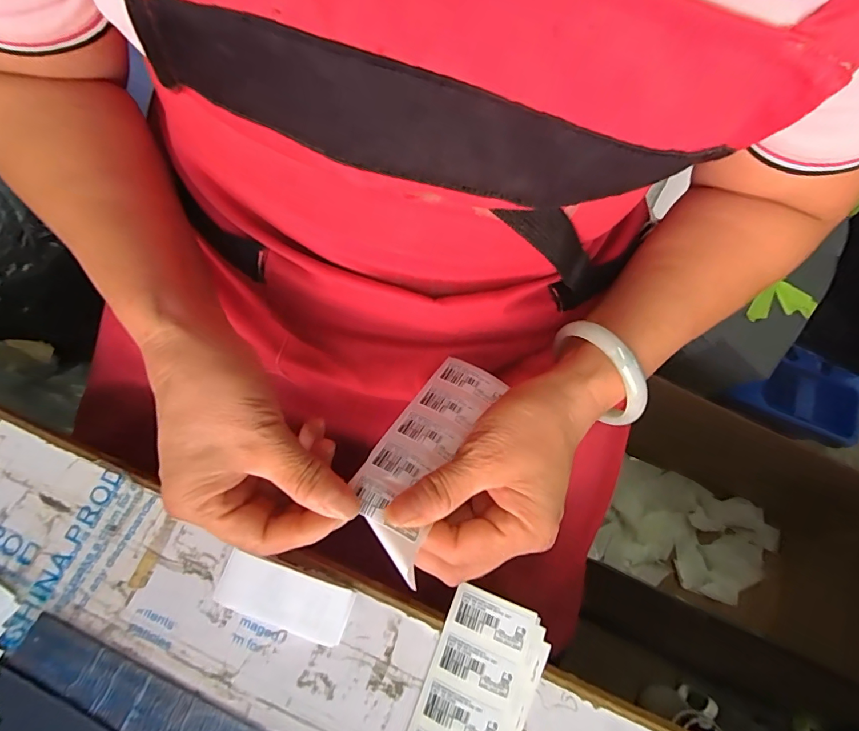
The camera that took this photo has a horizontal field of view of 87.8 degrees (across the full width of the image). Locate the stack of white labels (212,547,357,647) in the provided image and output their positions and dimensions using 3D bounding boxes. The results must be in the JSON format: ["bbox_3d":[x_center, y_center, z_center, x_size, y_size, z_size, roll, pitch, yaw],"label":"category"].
[{"bbox_3d":[-0.085,0.138,0.268,0.076,0.025,0.029,19,74,5],"label":"stack of white labels"}]

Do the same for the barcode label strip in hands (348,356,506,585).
[{"bbox_3d":[-0.002,0.046,0.260,0.050,0.004,0.138,22,49,12],"label":"barcode label strip in hands"}]

